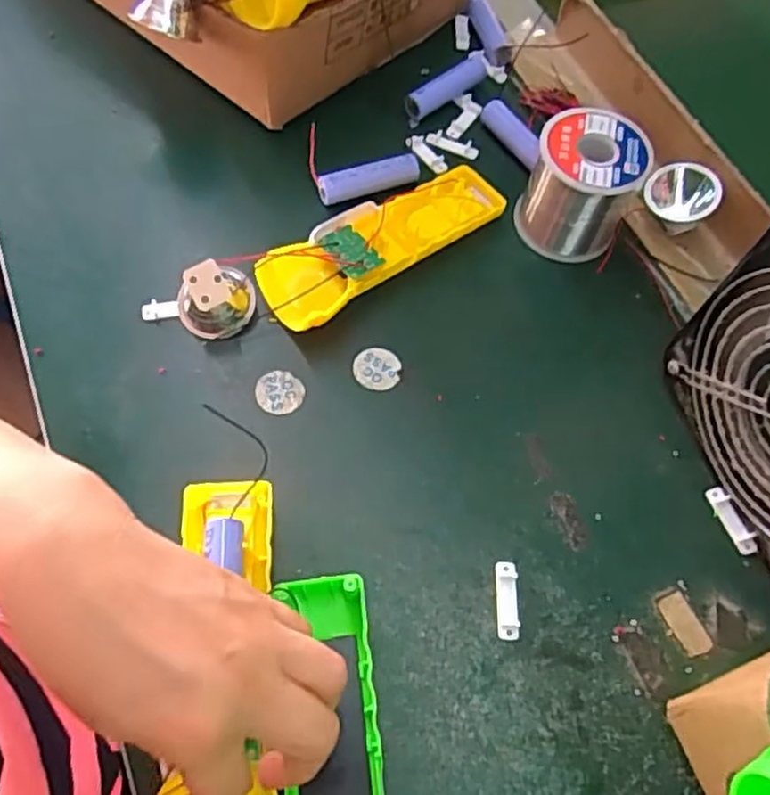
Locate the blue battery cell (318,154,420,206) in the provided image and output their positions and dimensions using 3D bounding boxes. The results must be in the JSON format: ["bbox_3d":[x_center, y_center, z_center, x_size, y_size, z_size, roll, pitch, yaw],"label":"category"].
[{"bbox_3d":[-0.008,-0.139,0.457,0.068,0.018,0.018,-20,66,-14],"label":"blue battery cell"}]

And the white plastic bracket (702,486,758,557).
[{"bbox_3d":[0.183,0.065,0.374,0.010,0.006,0.038,-17,65,-13],"label":"white plastic bracket"}]

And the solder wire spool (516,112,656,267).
[{"bbox_3d":[0.121,-0.131,0.439,0.064,0.065,0.059,2,62,-3],"label":"solder wire spool"}]

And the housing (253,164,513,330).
[{"bbox_3d":[0.002,-0.094,0.427,0.161,0.029,0.047,-33,69,-19],"label":"housing"}]

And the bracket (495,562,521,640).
[{"bbox_3d":[0.060,0.099,0.346,0.011,0.006,0.037,4,62,-2],"label":"bracket"}]

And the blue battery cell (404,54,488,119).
[{"bbox_3d":[0.049,-0.228,0.510,0.018,0.021,0.083,42,67,16],"label":"blue battery cell"}]

